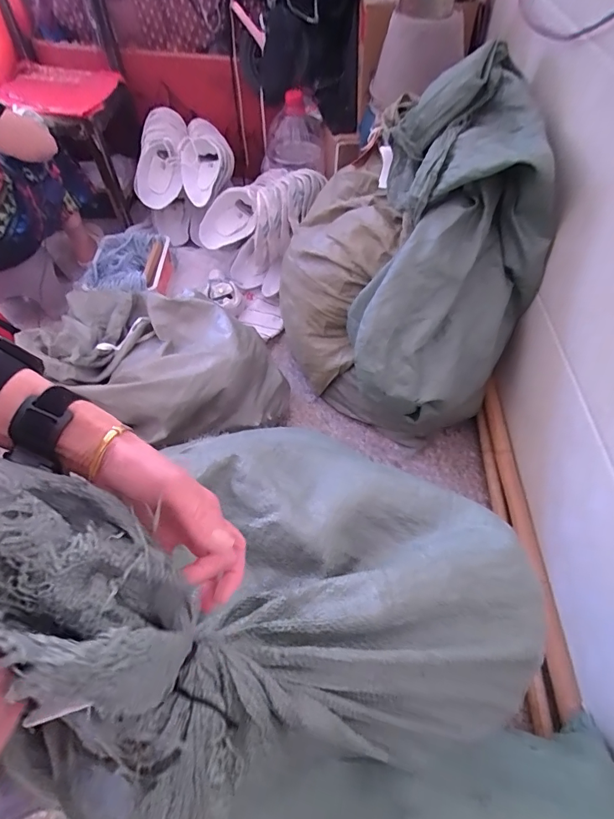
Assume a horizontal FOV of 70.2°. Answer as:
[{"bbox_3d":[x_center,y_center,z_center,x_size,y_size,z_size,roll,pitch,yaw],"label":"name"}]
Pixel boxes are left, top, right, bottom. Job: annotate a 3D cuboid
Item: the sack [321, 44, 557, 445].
[{"bbox_3d":[0.339,-0.351,1.067,0.417,0.943,0.286,18,19,13],"label":"sack"}]

